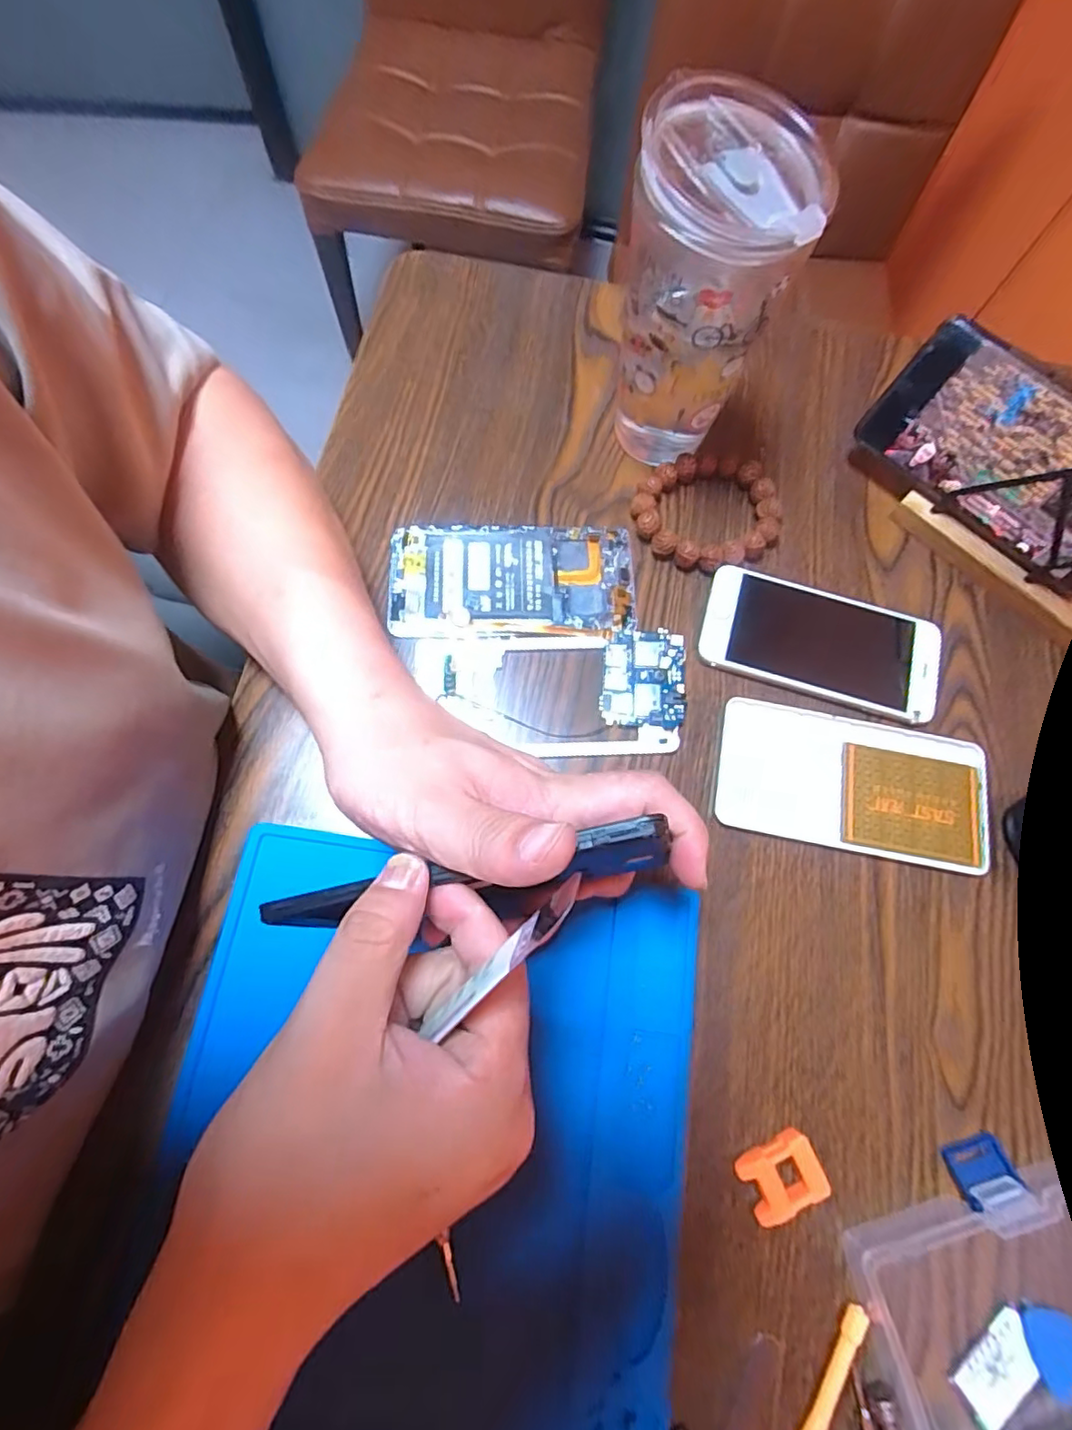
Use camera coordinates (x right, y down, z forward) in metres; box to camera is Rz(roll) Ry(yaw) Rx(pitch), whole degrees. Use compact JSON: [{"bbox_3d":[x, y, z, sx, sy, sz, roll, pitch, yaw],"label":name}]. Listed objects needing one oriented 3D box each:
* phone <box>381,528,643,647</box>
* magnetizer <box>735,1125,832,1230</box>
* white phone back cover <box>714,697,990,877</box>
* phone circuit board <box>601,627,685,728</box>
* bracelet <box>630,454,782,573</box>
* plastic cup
[{"bbox_3d":[-0.014,-0.075,0.351,0.141,0.008,0.075,1,73,-2],"label":"phone"},{"bbox_3d":[0.109,0.205,0.266,0.034,0.013,0.027,-20,74,-8],"label":"magnetizer"},{"bbox_3d":[0.172,0.037,0.325,0.143,0.005,0.072,11,72,1],"label":"white phone back cover"},{"bbox_3d":[0.060,-0.020,0.334,0.045,0.004,0.055,2,75,4],"label":"phone circuit board"},{"bbox_3d":[0.105,-0.124,0.366,0.084,0.016,0.075,-33,77,-12],"label":"bracelet"},{"bbox_3d":[0.082,-0.213,0.320,0.078,0.158,0.076,1,73,-2],"label":"plastic cup"}]

